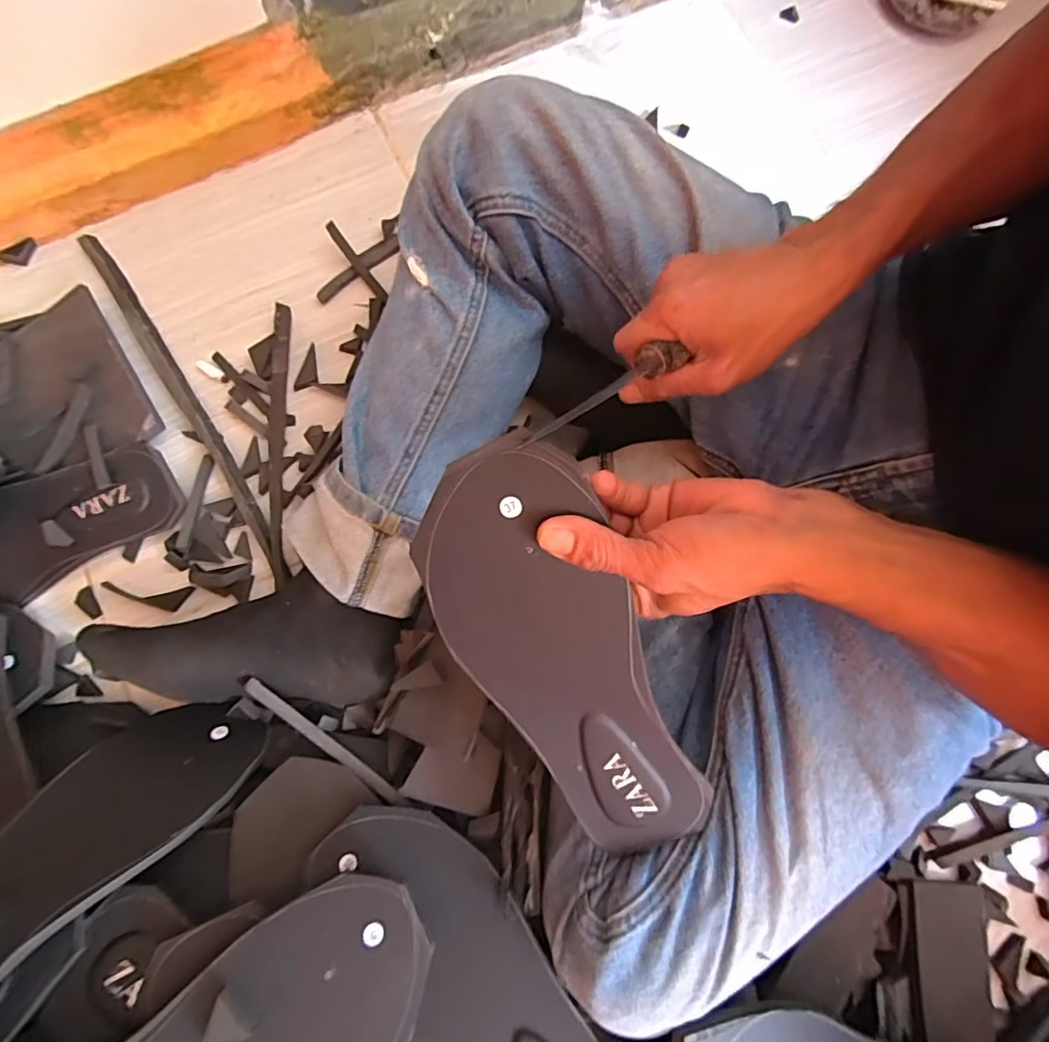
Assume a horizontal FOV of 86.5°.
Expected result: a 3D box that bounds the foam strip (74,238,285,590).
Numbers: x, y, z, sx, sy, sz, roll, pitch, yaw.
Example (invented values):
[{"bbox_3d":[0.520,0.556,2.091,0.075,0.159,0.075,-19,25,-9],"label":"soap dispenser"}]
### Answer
[{"bbox_3d":[-0.299,-0.107,0.488,0.020,0.011,0.376,-34,82,-7],"label":"foam strip"}]

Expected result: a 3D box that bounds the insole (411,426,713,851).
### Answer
[{"bbox_3d":[0.019,0.079,0.299,0.094,0.010,0.247,-22,106,7],"label":"insole"}]

